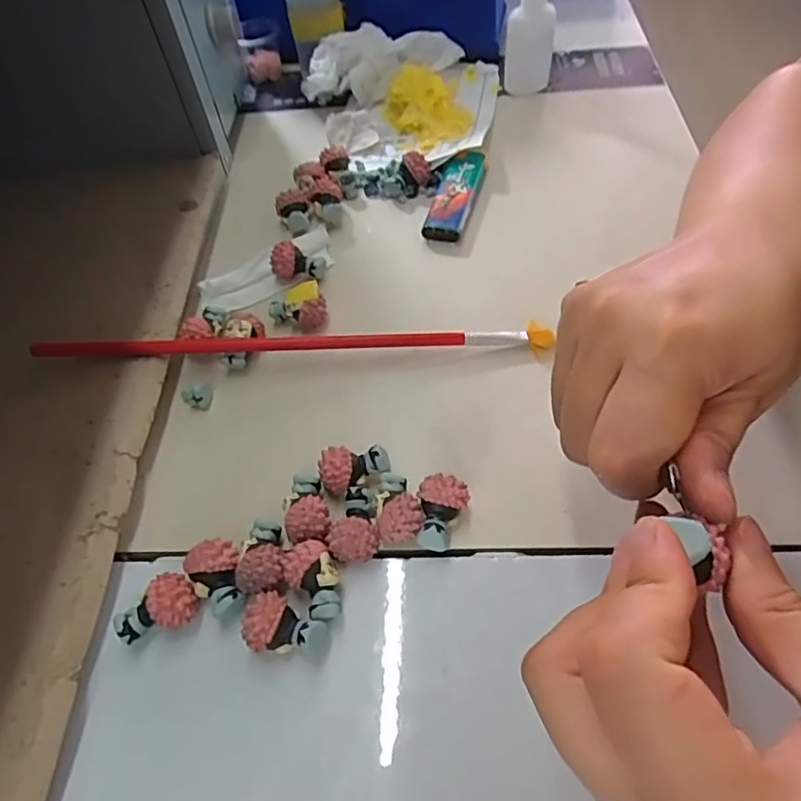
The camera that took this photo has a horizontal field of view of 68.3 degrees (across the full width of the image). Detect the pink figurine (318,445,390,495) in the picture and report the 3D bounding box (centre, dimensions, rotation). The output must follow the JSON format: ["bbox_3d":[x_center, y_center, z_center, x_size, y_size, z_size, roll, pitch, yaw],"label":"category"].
[{"bbox_3d":[-0.019,0.030,0.247,0.028,0.018,0.018,1,55,1],"label":"pink figurine"}]

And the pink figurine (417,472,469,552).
[{"bbox_3d":[0.016,0.045,0.233,0.019,0.015,0.028,10,55,8],"label":"pink figurine"}]

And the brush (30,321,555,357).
[{"bbox_3d":[-0.050,-0.027,0.287,0.245,0.012,0.014,-2,55,-1],"label":"brush"}]

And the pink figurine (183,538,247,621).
[{"bbox_3d":[-0.068,0.067,0.224,0.019,0.017,0.027,-32,60,-20],"label":"pink figurine"}]

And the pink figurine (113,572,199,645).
[{"bbox_3d":[-0.091,0.076,0.219,0.030,0.016,0.019,-12,55,-8],"label":"pink figurine"}]

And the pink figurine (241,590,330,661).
[{"bbox_3d":[-0.041,0.082,0.212,0.029,0.016,0.019,17,56,12],"label":"pink figurine"}]

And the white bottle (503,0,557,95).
[{"bbox_3d":[0.087,-0.248,0.391,0.027,0.084,0.028,17,59,16],"label":"white bottle"}]

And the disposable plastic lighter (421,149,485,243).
[{"bbox_3d":[0.033,-0.124,0.354,0.025,0.011,0.072,12,56,9],"label":"disposable plastic lighter"}]

